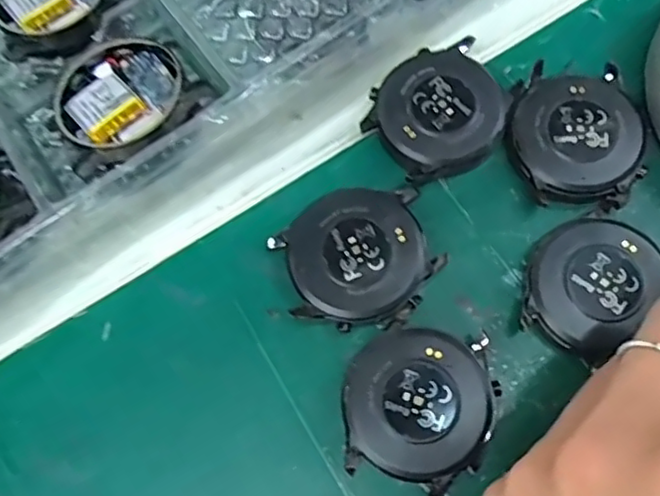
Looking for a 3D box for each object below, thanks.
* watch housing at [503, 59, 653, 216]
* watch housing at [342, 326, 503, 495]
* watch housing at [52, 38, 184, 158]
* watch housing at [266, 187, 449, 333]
[{"bbox_3d":[0.084,-0.038,0.217,0.044,0.009,0.049,7,72,6],"label":"watch housing"},{"bbox_3d":[0.027,0.048,0.193,0.044,0.011,0.047,19,74,9],"label":"watch housing"},{"bbox_3d":[-0.072,-0.053,0.218,0.043,0.012,0.044,-1,72,3],"label":"watch housing"},{"bbox_3d":[0.010,0.003,0.209,0.048,0.011,0.047,-26,72,-5],"label":"watch housing"}]

